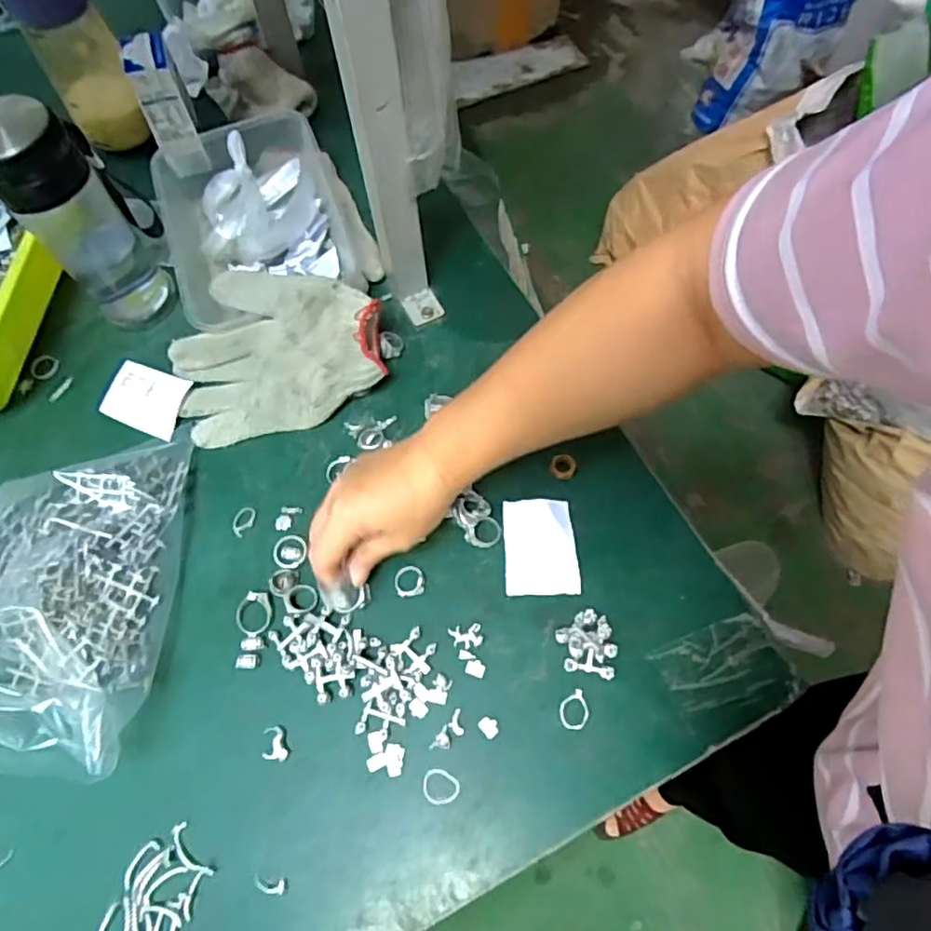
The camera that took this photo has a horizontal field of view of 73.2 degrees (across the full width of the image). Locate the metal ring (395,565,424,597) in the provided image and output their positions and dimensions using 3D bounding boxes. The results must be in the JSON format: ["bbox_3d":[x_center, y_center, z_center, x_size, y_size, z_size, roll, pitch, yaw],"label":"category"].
[{"bbox_3d":[-0.042,0.084,0.459,0.021,0.004,0.023,-1,66,2],"label":"metal ring"}]

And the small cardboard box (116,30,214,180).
[{"bbox_3d":[-0.283,-0.339,0.600,0.045,0.109,0.057,-21,67,-8],"label":"small cardboard box"}]

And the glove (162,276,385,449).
[{"bbox_3d":[-0.157,-0.094,0.514,0.173,0.063,0.114,-10,66,-3],"label":"glove"}]

